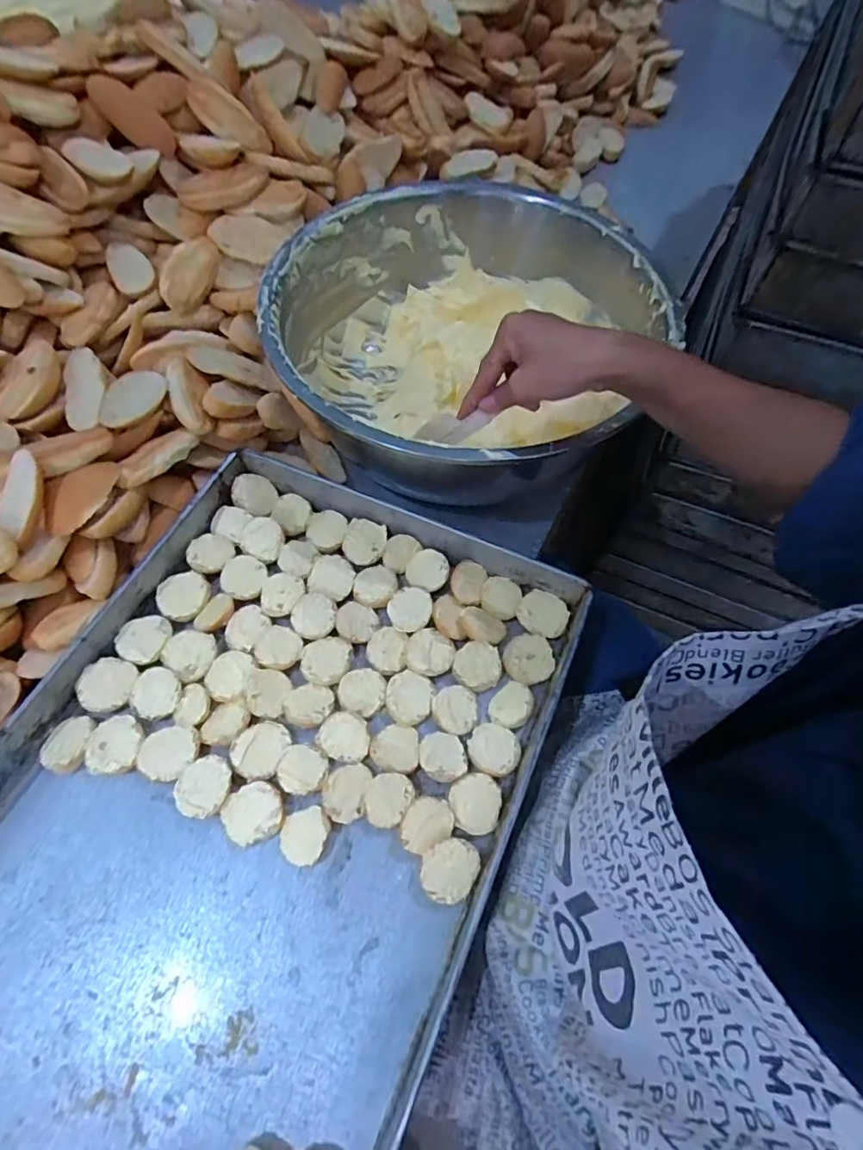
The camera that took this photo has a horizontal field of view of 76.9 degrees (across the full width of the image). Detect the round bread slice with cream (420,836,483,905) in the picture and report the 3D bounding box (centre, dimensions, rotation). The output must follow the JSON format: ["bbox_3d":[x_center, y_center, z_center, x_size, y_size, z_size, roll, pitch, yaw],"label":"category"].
[{"bbox_3d":[0.013,0.218,0.402,0.038,0.024,0.043,42,68,18],"label":"round bread slice with cream"}]

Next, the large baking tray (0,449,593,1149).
[{"bbox_3d":[-0.153,0.204,0.387,0.383,0.054,0.626,20,63,8],"label":"large baking tray"}]

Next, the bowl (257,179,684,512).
[{"bbox_3d":[0.021,-0.238,0.575,0.376,0.140,0.341,-41,70,-21],"label":"bowl"}]

